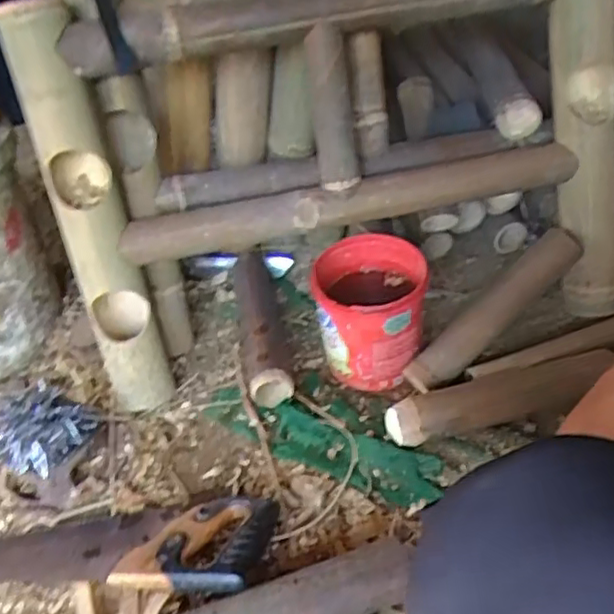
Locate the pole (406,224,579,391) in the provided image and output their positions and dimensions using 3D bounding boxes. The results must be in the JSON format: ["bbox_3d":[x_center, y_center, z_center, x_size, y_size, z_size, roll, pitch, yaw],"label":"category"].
[{"bbox_3d":[0.250,0.004,0.862,0.295,0.060,0.049,-41,48,-10],"label":"pole"}]

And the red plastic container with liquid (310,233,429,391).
[{"bbox_3d":[0.083,0.013,0.866,0.135,0.157,0.147,-5,39,4],"label":"red plastic container with liquid"}]

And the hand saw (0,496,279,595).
[{"bbox_3d":[-0.278,0.267,0.726,0.486,0.030,0.116,-6,24,10],"label":"hand saw"}]

